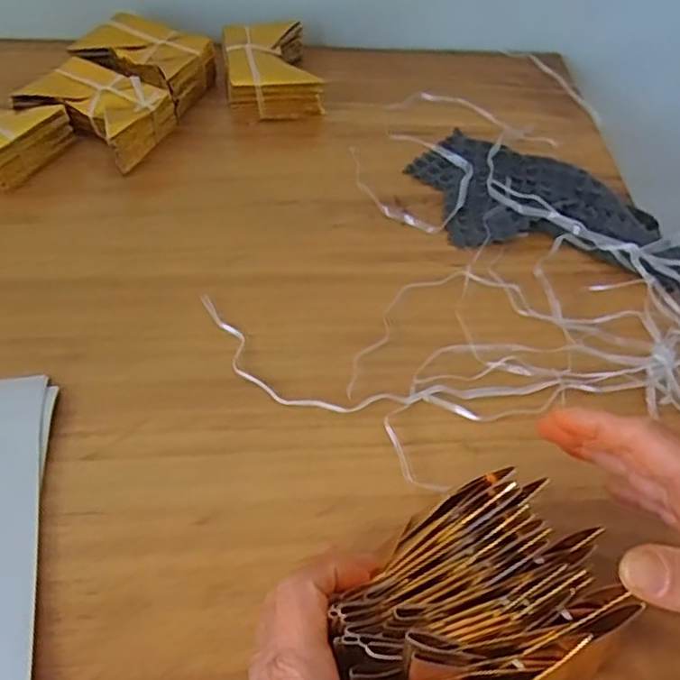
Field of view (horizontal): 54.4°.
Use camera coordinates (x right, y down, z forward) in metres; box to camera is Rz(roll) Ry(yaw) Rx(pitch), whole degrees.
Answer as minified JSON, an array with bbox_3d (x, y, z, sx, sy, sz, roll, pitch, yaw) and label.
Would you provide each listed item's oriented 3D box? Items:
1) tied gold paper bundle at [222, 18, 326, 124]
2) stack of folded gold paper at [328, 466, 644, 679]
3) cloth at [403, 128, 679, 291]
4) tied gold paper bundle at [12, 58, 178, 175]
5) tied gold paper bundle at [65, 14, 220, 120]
[{"bbox_3d":[-0.063,-0.244,0.600,0.079,0.040,0.114,-7,54,-9],"label":"tied gold paper bundle"},{"bbox_3d":[0.058,0.121,0.297,0.121,0.049,0.093,-25,59,-20],"label":"stack of folded gold paper"},{"bbox_3d":[0.163,-0.117,0.532,0.207,0.023,0.129,15,54,7],"label":"cloth"},{"bbox_3d":[-0.200,-0.186,0.549,0.104,0.045,0.074,22,55,12],"label":"tied gold paper bundle"},{"bbox_3d":[-0.176,-0.244,0.591,0.111,0.047,0.077,16,54,9],"label":"tied gold paper bundle"}]

